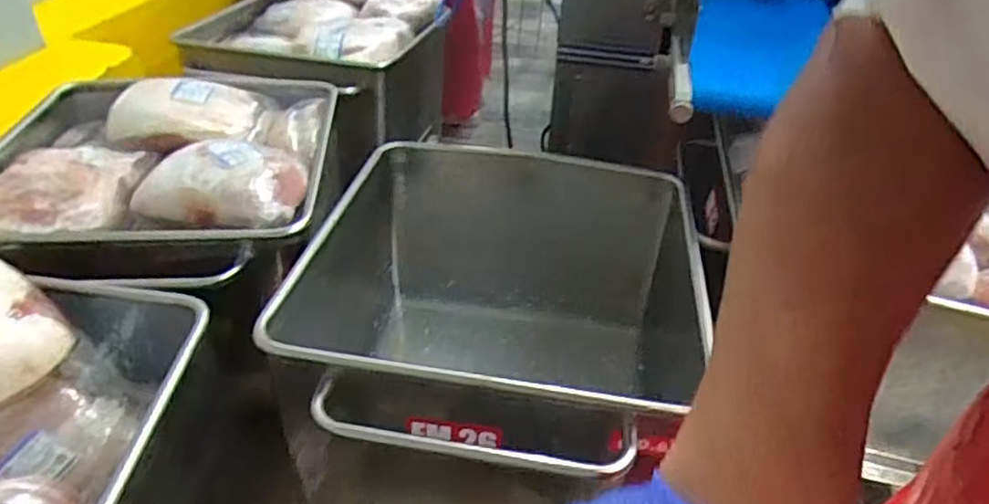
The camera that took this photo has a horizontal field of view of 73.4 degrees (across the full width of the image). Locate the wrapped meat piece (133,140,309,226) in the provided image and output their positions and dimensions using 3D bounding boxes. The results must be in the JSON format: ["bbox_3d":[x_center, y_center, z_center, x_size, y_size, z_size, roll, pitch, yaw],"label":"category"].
[{"bbox_3d":[-0.508,-0.132,1.241,0.299,0.086,0.223,5,38,2],"label":"wrapped meat piece"}]

